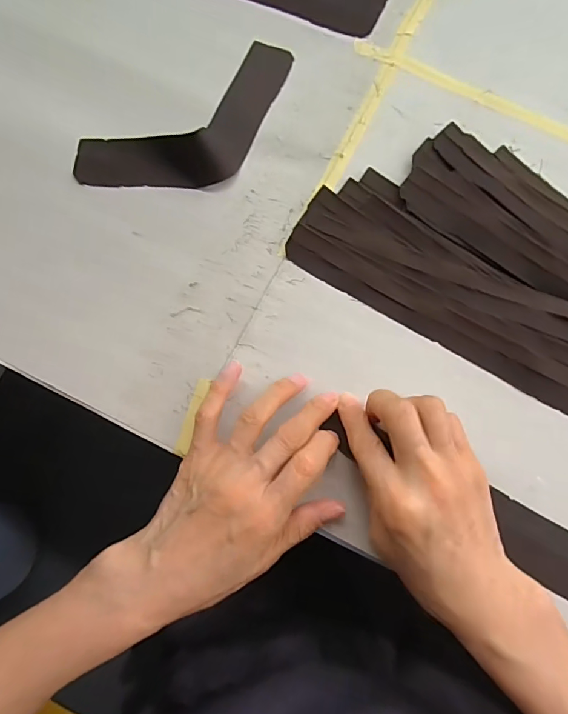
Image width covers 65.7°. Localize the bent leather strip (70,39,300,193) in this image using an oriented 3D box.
[{"bbox_3d":[-0.066,-0.184,0.357,0.198,0.005,0.089,-37,78,-8],"label":"bent leather strip"}]

